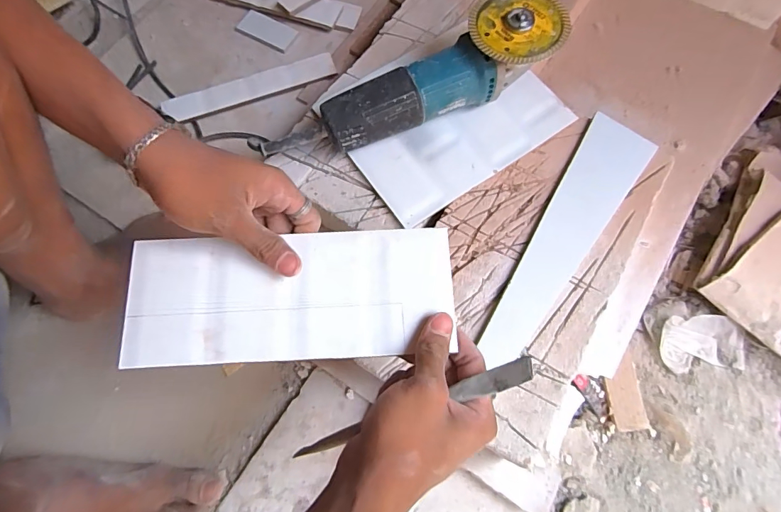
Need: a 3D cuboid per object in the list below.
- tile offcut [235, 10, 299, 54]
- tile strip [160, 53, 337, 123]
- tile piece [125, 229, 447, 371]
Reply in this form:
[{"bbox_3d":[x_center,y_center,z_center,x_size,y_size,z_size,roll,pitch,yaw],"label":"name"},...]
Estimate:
[{"bbox_3d":[-0.189,-0.342,0.641,0.087,0.007,0.044,29,74,8],"label":"tile offcut"},{"bbox_3d":[-0.199,-0.240,0.598,0.241,0.009,0.041,-19,73,-5],"label":"tile strip"},{"bbox_3d":[-0.077,0.030,0.322,0.243,0.006,0.098,-5,72,-1],"label":"tile piece"}]

